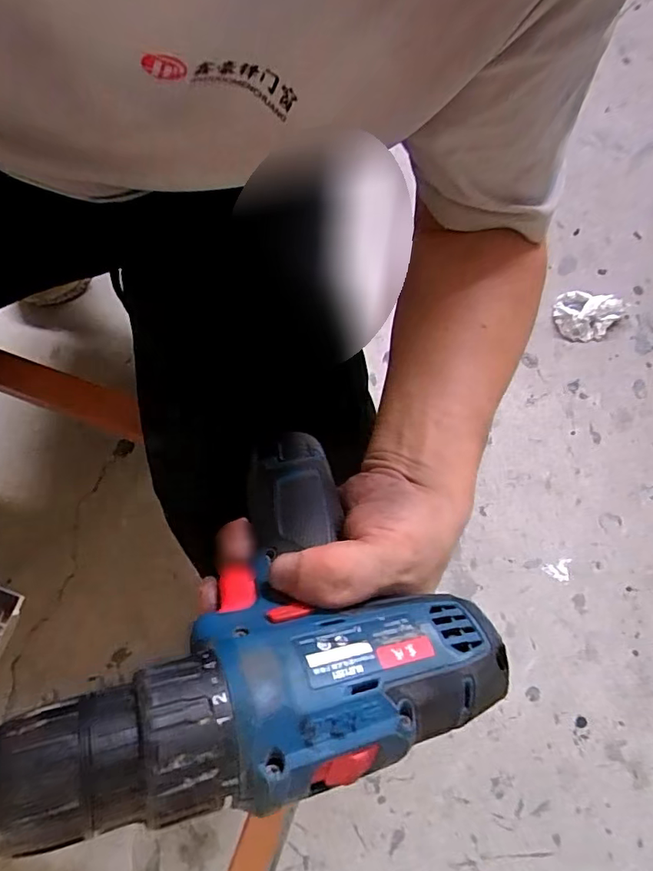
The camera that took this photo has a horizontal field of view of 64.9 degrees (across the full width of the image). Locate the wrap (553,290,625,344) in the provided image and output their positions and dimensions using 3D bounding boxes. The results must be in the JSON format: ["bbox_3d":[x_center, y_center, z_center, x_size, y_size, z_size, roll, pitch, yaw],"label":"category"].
[{"bbox_3d":[0.406,-0.182,0.793,0.103,0.022,0.081,15,73,3],"label":"wrap"}]

